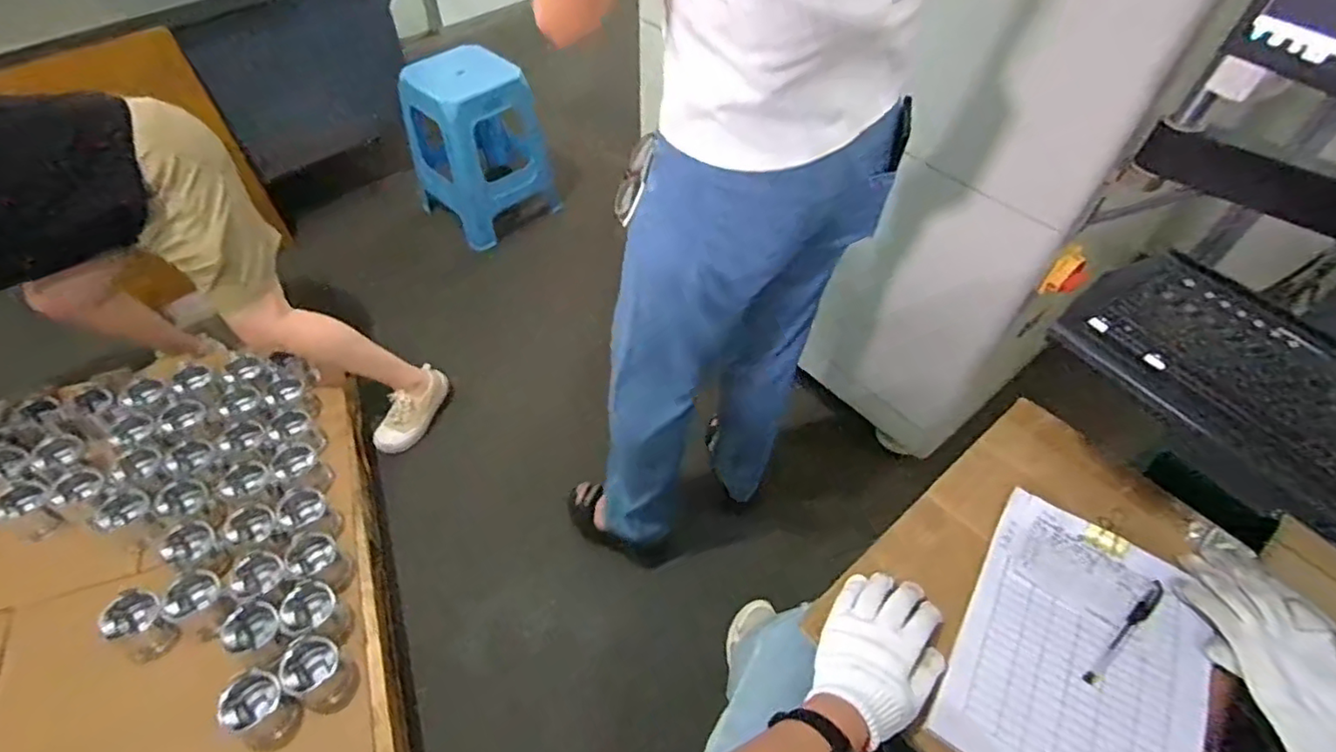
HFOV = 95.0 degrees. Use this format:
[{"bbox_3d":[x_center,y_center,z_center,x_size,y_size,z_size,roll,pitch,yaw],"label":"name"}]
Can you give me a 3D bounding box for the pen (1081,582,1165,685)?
[{"bbox_3d":[0.460,0.257,0.614,0.143,0.010,0.014,-32,59,-24],"label":"pen"}]

